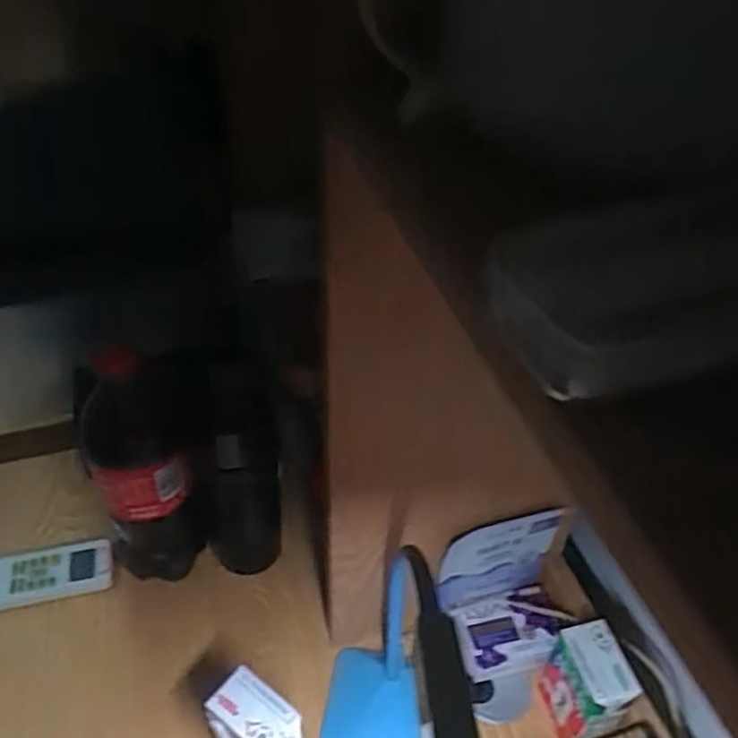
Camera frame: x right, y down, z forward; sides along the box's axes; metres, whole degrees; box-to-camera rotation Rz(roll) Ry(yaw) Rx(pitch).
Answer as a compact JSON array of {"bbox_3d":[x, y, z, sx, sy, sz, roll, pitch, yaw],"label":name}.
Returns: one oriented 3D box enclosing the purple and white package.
[{"bbox_3d":[0.131,0.227,0.649,0.113,0.164,0.105,-12,44,-13],"label":"purple and white package"}]

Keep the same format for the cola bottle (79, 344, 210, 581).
[{"bbox_3d":[-0.206,0.109,0.672,0.094,0.284,0.072,-19,46,-20],"label":"cola bottle"}]

